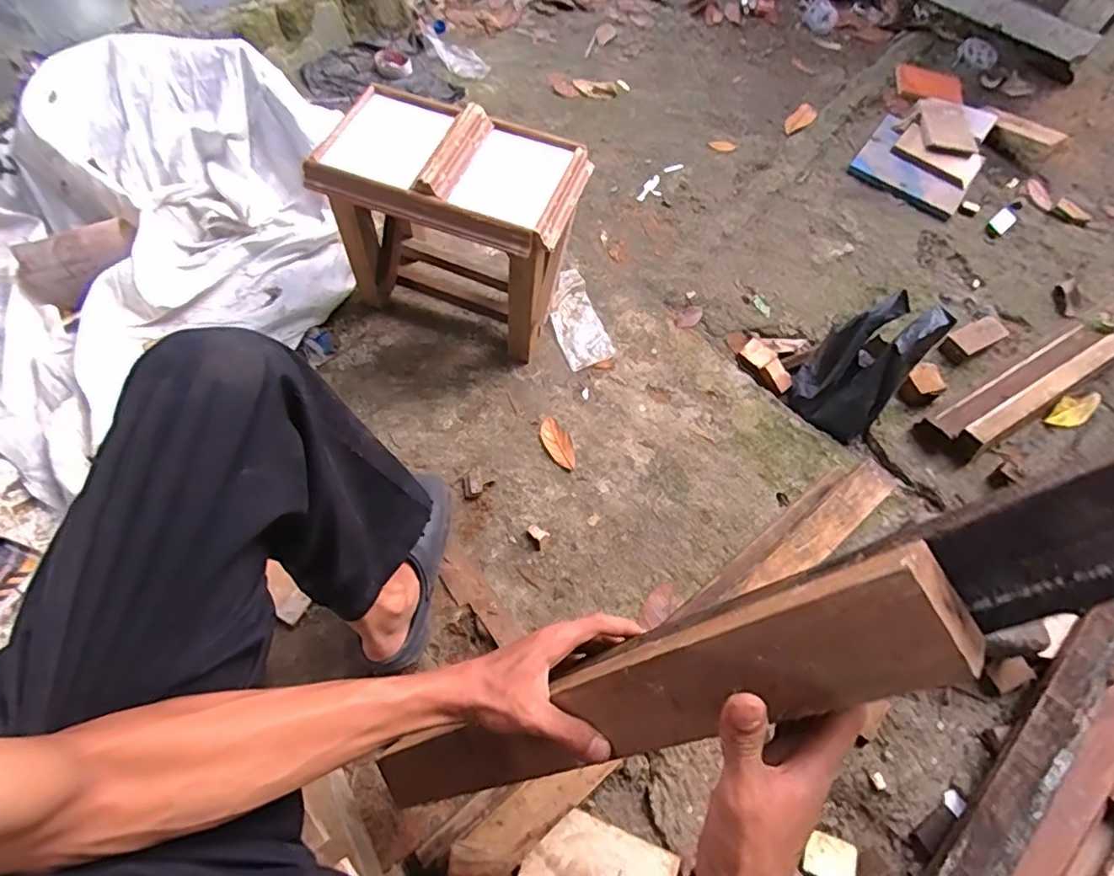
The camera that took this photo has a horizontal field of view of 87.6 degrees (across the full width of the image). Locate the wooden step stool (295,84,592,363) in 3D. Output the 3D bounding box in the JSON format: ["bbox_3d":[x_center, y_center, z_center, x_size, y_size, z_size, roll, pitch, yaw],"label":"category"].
[{"bbox_3d":[-0.157,-0.341,0.981,0.377,0.339,0.235,18,63,7],"label":"wooden step stool"}]

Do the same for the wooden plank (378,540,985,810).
[{"bbox_3d":[0.013,0.210,0.431,0.019,0.538,0.071,-16,73,-51],"label":"wooden plank"}]

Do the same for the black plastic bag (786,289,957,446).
[{"bbox_3d":[0.519,-0.128,0.989,0.147,0.196,0.161,39,67,16],"label":"black plastic bag"}]

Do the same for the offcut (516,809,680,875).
[{"bbox_3d":[0.050,0.526,0.702,0.172,0.015,0.099,20,63,8],"label":"offcut"}]

